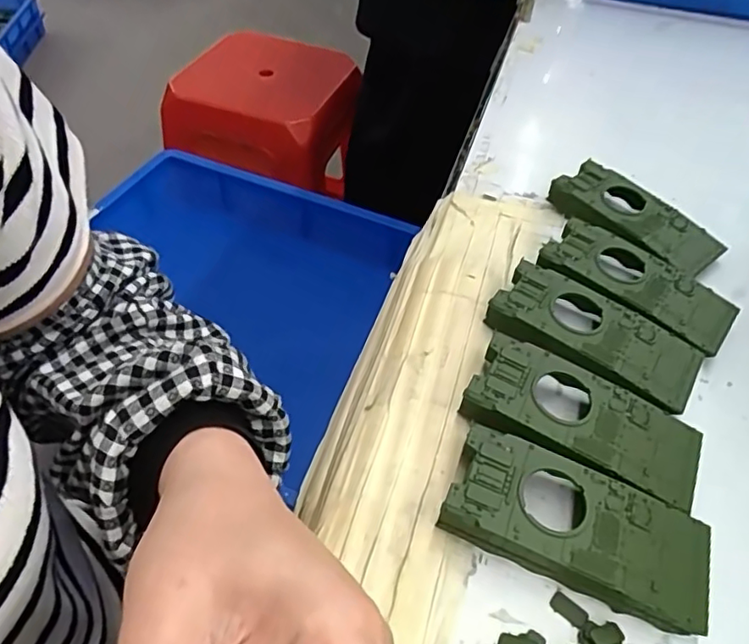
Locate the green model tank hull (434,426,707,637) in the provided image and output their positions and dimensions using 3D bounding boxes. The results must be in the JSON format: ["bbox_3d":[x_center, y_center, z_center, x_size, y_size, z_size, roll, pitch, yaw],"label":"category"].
[{"bbox_3d":[0.082,0.082,0.239,0.102,0.022,0.045,19,50,12],"label":"green model tank hull"}]

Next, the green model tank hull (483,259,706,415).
[{"bbox_3d":[0.112,0.010,0.306,0.103,0.018,0.055,27,52,19],"label":"green model tank hull"}]

